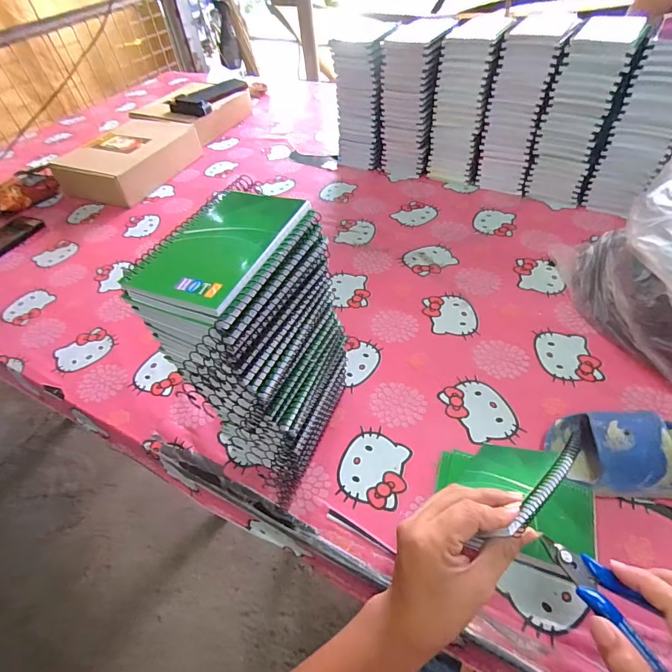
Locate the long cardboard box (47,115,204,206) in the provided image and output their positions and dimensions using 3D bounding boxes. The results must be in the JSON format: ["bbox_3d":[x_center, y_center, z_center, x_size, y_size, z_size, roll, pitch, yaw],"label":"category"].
[{"bbox_3d":[-0.476,-0.410,0.924,0.208,0.080,0.268,15,52,19],"label":"long cardboard box"}]

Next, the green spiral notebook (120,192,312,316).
[{"bbox_3d":[-0.084,-0.069,0.294,0.083,0.014,0.127,16,53,19],"label":"green spiral notebook"}]

